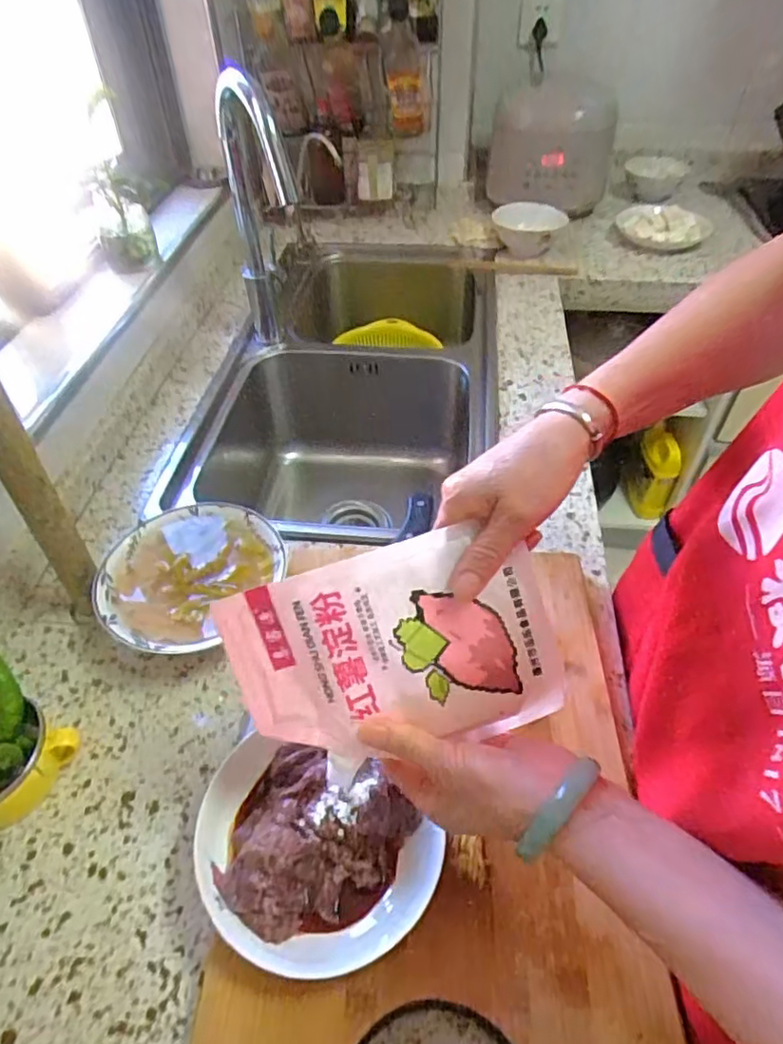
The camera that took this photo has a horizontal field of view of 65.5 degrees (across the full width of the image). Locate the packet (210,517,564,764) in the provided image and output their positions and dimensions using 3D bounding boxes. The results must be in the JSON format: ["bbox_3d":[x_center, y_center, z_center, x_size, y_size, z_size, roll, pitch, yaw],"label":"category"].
[{"bbox_3d":[0.001,0.082,0.376,0.192,0.135,0.013,-16,11,0],"label":"packet"}]

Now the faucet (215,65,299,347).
[{"bbox_3d":[-0.174,-0.386,0.803,0.053,0.354,0.230,-16,49,-15],"label":"faucet"}]

